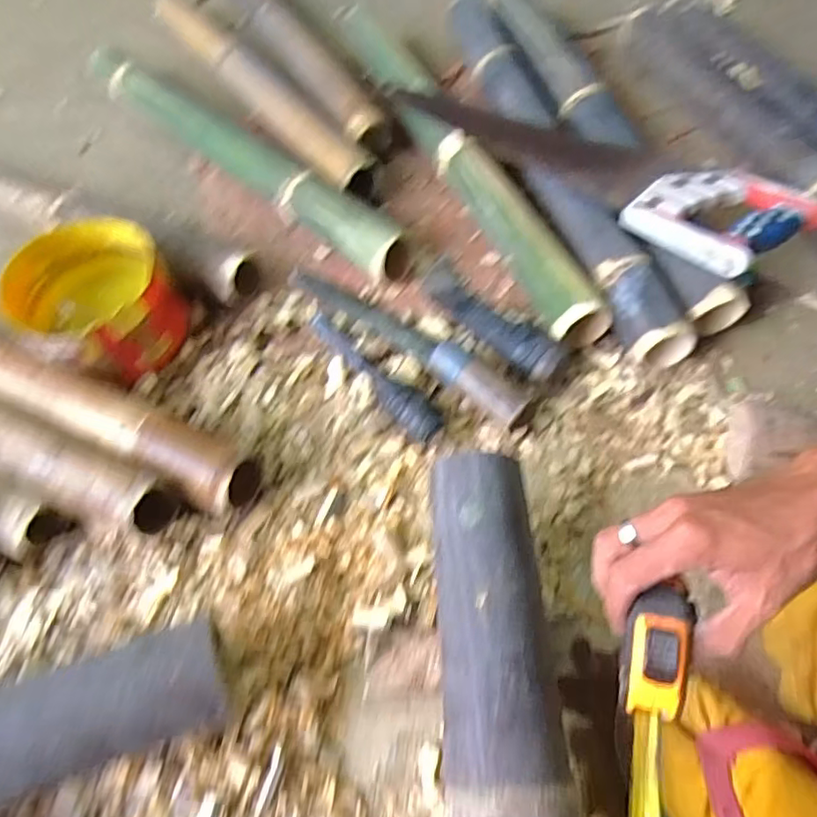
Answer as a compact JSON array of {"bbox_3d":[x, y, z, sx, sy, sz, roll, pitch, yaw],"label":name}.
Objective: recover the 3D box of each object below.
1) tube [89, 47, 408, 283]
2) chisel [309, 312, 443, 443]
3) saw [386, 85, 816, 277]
[{"bbox_3d":[-0.239,-0.352,0.762,0.653,0.057,0.075,40,69,23],"label":"tube"},{"bbox_3d":[-0.039,-0.040,0.578,0.032,0.028,0.194,-36,64,-16],"label":"chisel"},{"bbox_3d":[0.179,-0.292,0.643,0.117,0.046,0.494,-41,64,-18],"label":"saw"}]

